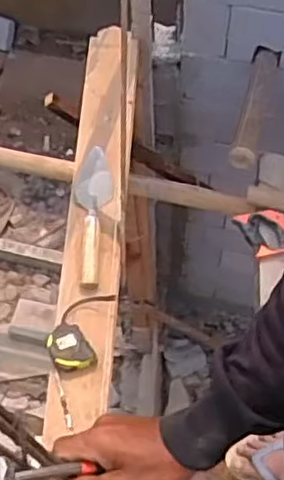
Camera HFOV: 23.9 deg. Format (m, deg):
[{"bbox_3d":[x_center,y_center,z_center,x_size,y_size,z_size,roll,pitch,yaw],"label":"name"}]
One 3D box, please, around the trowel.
[{"bbox_3d":[-0.093,-0.047,1.245,0.067,0.035,0.283,0,65,3],"label":"trowel"}]

